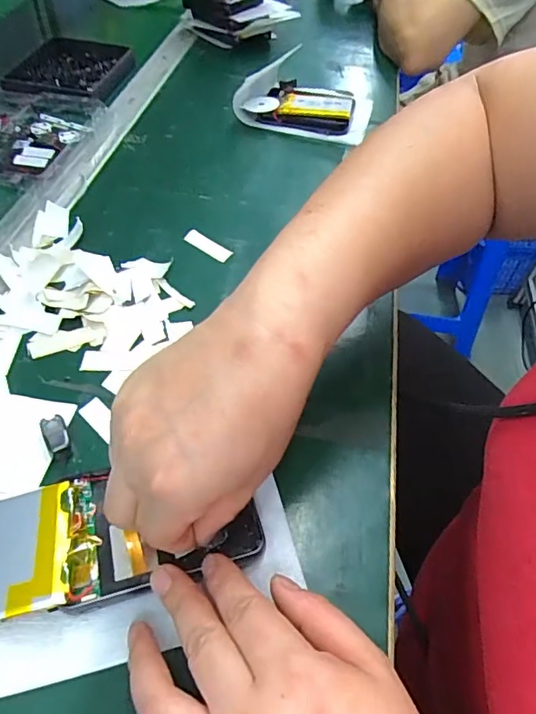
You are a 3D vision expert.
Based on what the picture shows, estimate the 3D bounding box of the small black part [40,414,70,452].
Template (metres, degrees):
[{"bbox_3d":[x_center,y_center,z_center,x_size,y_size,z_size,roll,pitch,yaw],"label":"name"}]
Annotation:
[{"bbox_3d":[-0.129,0.048,0.305,0.013,0.012,0.026,-21,56,-21],"label":"small black part"}]

